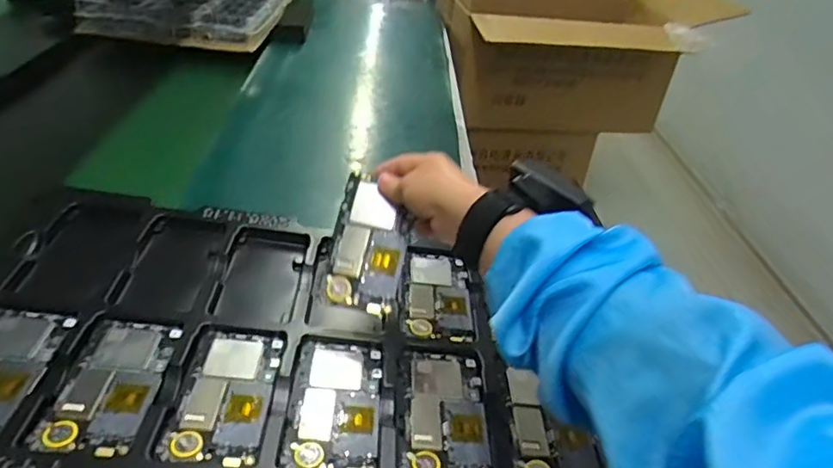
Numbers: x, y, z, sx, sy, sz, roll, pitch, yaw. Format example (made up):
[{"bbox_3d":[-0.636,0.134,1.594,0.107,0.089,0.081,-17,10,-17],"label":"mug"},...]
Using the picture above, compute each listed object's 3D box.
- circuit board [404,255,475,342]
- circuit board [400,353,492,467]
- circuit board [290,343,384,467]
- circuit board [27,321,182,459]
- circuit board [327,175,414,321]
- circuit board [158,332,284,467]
[{"bbox_3d":[0.022,0.061,0.578,0.062,0.009,0.119,6,35,-2],"label":"circuit board"},{"bbox_3d":[0.023,0.139,0.463,0.062,0.005,0.123,5,35,-4],"label":"circuit board"},{"bbox_3d":[-0.058,0.129,0.455,0.064,0.004,0.125,4,35,-5],"label":"circuit board"},{"bbox_3d":[-0.225,0.110,0.436,0.065,0.004,0.122,6,33,-6],"label":"circuit board"},{"bbox_3d":[-0.040,0.006,0.516,0.065,0.016,0.120,10,72,10],"label":"circuit board"},{"bbox_3d":[-0.140,0.119,0.447,0.062,0.009,0.124,5,35,-3],"label":"circuit board"}]

